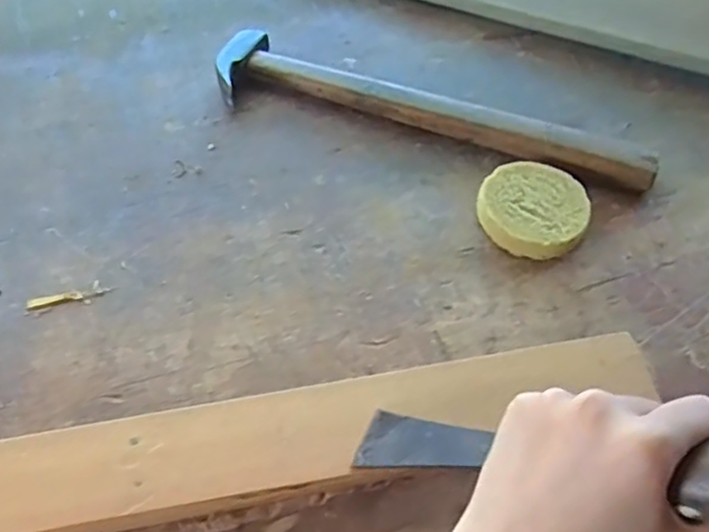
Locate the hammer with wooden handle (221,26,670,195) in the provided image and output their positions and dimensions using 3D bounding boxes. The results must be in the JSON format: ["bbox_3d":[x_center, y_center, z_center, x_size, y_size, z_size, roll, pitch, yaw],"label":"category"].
[{"bbox_3d":[0.058,-0.131,0.532,0.362,0.035,0.075,16,58,8],"label":"hammer with wooden handle"}]

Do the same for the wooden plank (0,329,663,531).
[{"bbox_3d":[-0.110,0.111,0.363,0.580,0.034,0.055,-9,58,-8],"label":"wooden plank"}]

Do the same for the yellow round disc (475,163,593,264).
[{"bbox_3d":[0.130,-0.041,0.479,0.076,0.028,0.069,25,60,13],"label":"yellow round disc"}]

